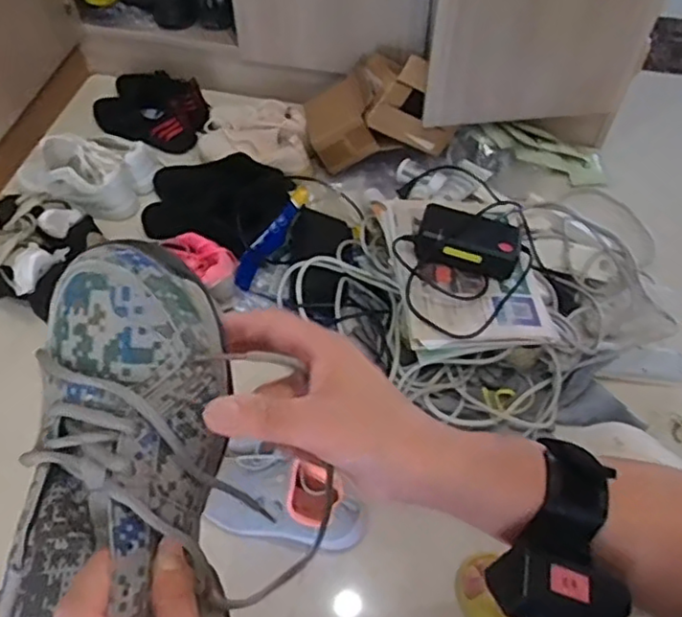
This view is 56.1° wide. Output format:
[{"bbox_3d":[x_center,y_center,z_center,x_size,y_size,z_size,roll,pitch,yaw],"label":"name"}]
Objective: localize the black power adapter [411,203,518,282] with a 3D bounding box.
[{"bbox_3d":[0.193,-0.105,0.973,0.153,0.067,0.086,11,55,8],"label":"black power adapter"}]

